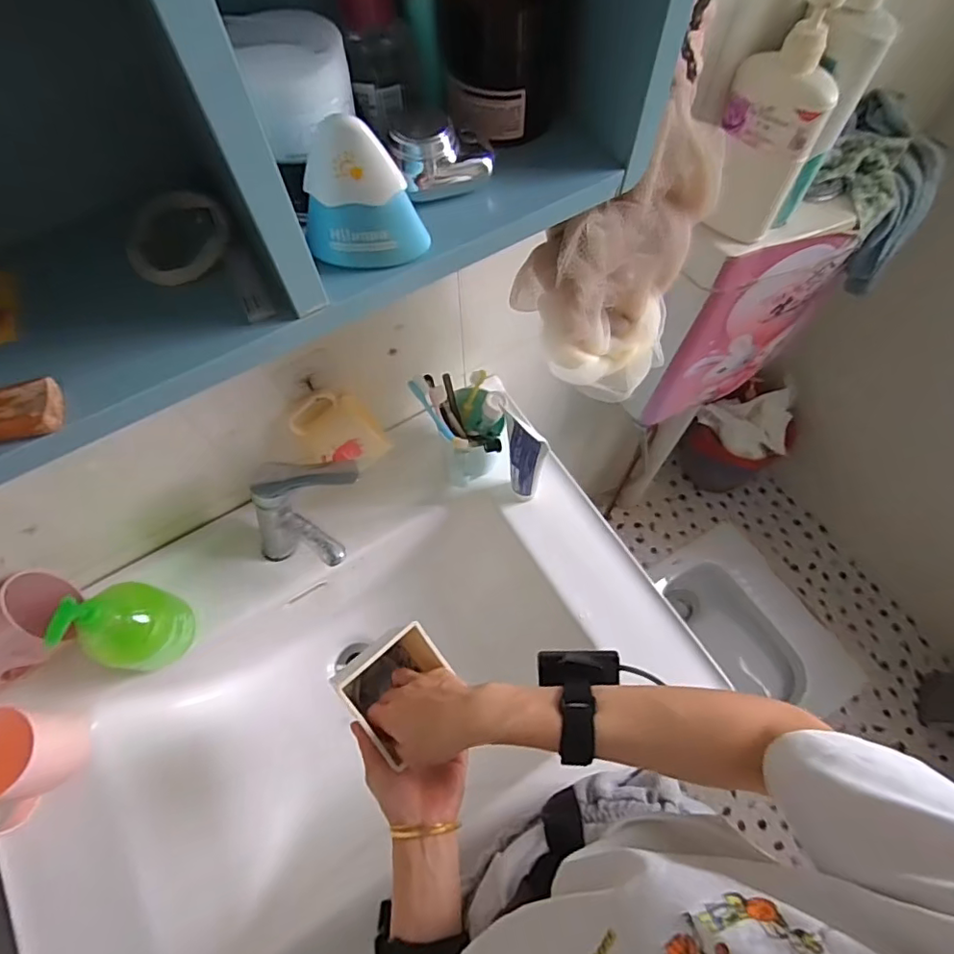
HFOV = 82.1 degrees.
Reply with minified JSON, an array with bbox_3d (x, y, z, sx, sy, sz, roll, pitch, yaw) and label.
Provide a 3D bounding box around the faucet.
[{"bbox_3d":[-0.187,0.037,0.599,0.112,0.154,0.091,13,65,8],"label":"faucet"}]

